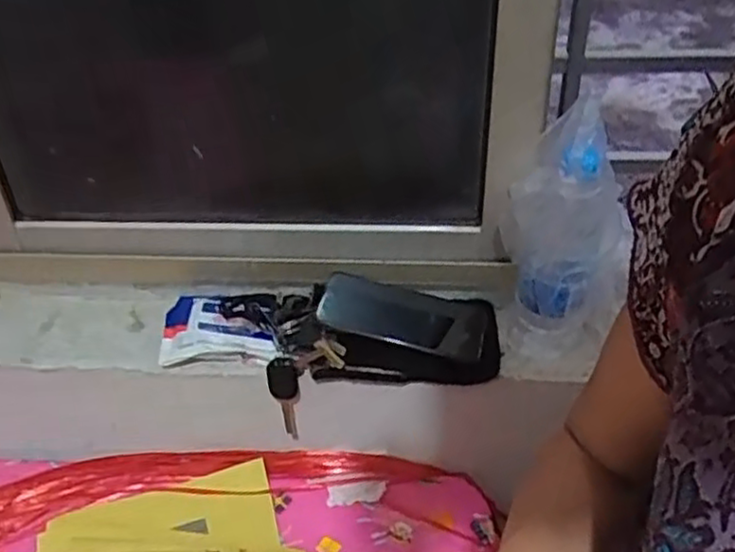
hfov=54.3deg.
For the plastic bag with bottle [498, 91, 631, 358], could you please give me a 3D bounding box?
[{"bbox_3d":[0.175,-0.025,0.646,0.103,0.253,0.093,5,36,11],"label":"plastic bag with bottle"}]

